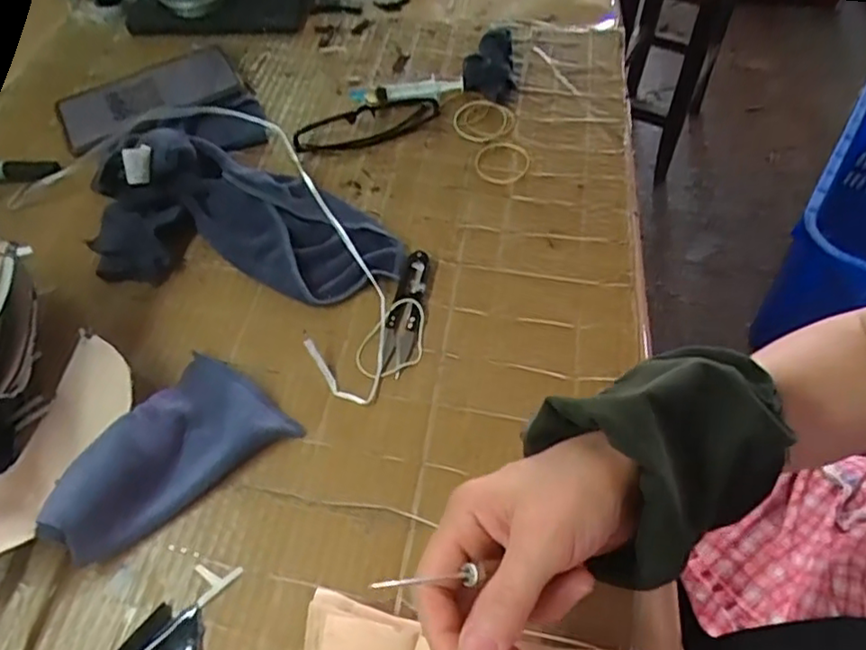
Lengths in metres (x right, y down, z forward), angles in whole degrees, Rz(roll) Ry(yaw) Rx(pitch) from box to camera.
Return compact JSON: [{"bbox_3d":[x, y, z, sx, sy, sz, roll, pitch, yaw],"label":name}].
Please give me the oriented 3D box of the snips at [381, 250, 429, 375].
[{"bbox_3d":[-0.020,-0.012,0.464,0.022,0.008,0.097,7,56,5],"label":"snips"}]

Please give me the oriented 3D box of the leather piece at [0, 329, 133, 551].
[{"bbox_3d":[-0.233,0.079,0.386,0.073,0.039,0.142,26,60,17],"label":"leather piece"}]

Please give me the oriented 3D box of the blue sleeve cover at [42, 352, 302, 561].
[{"bbox_3d":[-0.169,0.071,0.395,0.137,0.039,0.084,-36,63,-21],"label":"blue sleeve cover"}]

